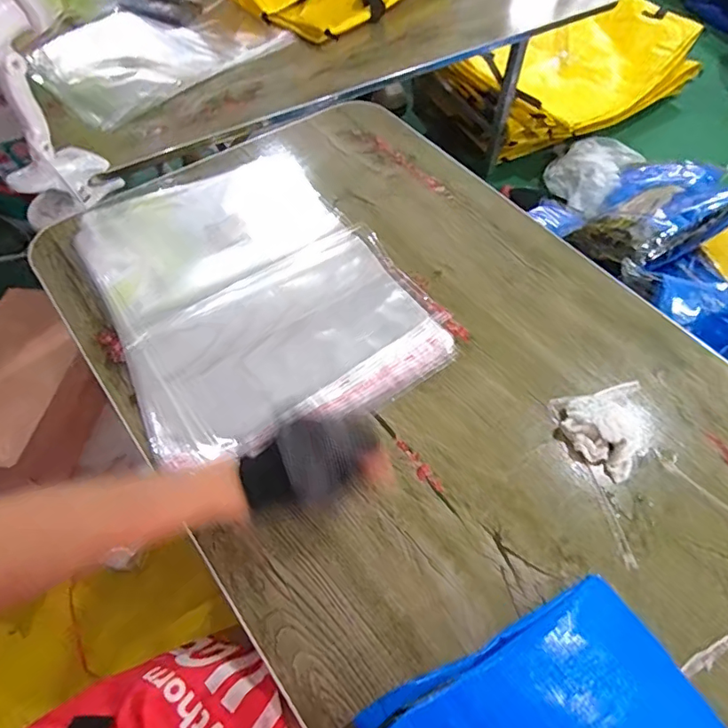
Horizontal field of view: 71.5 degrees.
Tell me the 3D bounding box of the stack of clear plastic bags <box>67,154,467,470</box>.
[{"bbox_3d":[-0.143,-0.111,0.637,0.339,0.016,0.458,-25,63,-15],"label":"stack of clear plastic bags"}]

